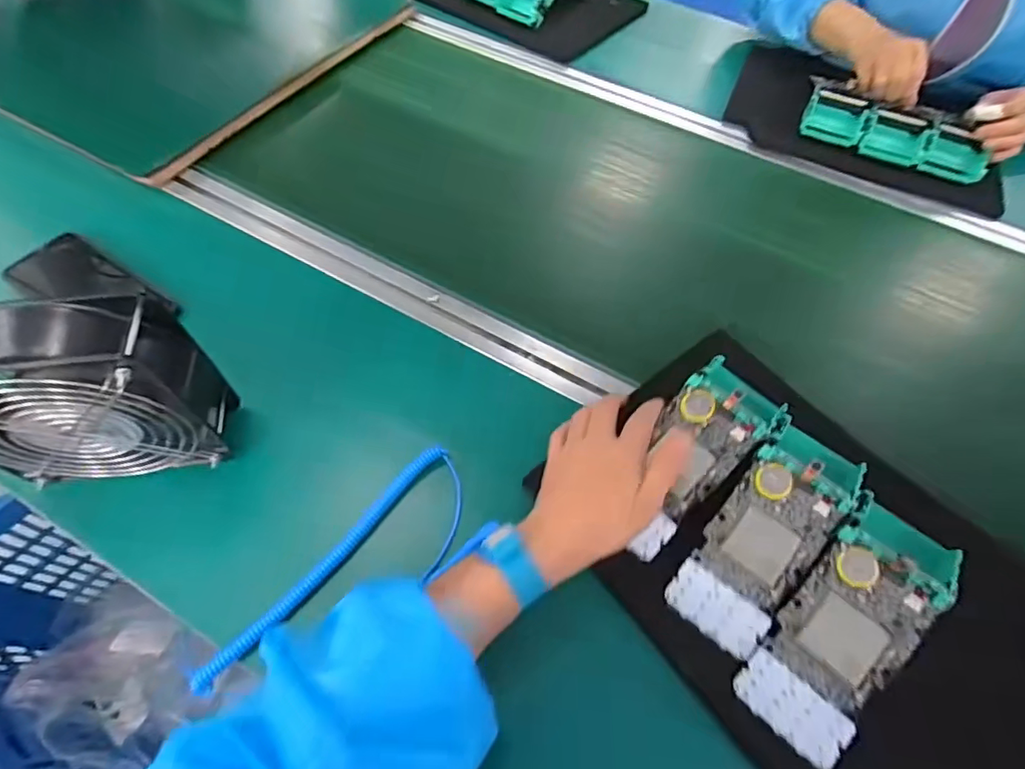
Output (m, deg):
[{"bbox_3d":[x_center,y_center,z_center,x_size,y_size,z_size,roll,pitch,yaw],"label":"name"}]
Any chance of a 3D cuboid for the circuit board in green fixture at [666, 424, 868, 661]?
[{"bbox_3d":[0.187,0.106,0.384,0.067,0.035,0.173,38,78,18],"label":"circuit board in green fixture"}]

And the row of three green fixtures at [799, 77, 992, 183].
[{"bbox_3d":[0.470,-0.315,0.644,0.208,0.043,0.078,23,59,10],"label":"row of three green fixtures"}]

